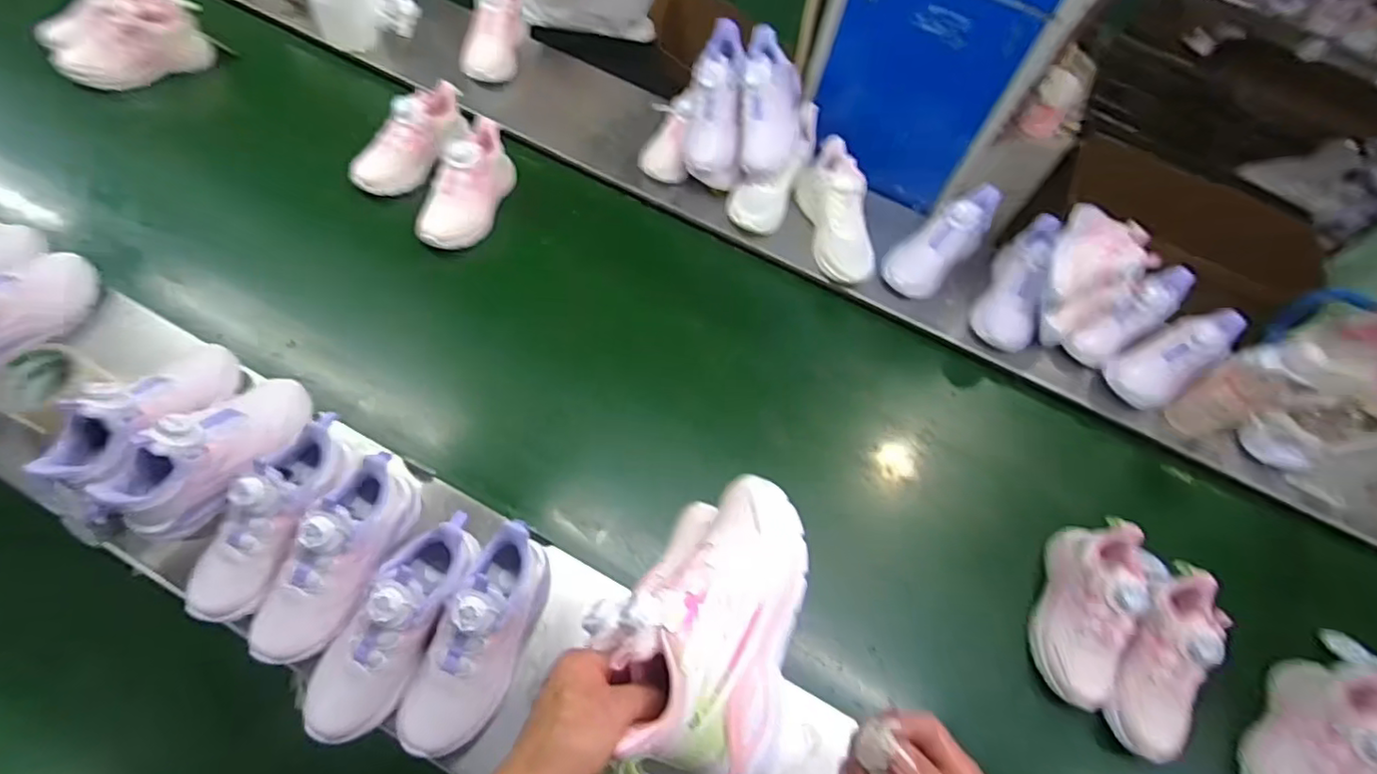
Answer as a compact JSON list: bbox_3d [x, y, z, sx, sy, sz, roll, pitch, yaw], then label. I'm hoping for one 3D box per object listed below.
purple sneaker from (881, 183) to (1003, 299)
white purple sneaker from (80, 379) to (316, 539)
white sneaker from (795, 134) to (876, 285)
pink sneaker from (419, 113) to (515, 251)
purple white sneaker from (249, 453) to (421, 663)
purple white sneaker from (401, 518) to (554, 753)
[{"bbox_3d":[0.399,-0.239,0.955,0.092,0.079,0.218,39,66,17],"label":"purple sneaker"},{"bbox_3d":[-0.520,0.067,0.668,0.087,0.104,0.213,27,63,12],"label":"white purple sneaker"},{"bbox_3d":[0.241,-0.280,0.969,0.084,0.093,0.248,-6,77,-7],"label":"white sneaker"},{"bbox_3d":[-0.347,-0.315,0.951,0.080,0.103,0.217,17,61,6],"label":"pink sneaker"},{"bbox_3d":[-0.362,0.173,0.627,0.086,0.096,0.221,23,62,10],"label":"purple white sneaker"},{"bbox_3d":[-0.211,0.252,0.609,0.078,0.114,0.210,24,62,10],"label":"purple white sneaker"}]

